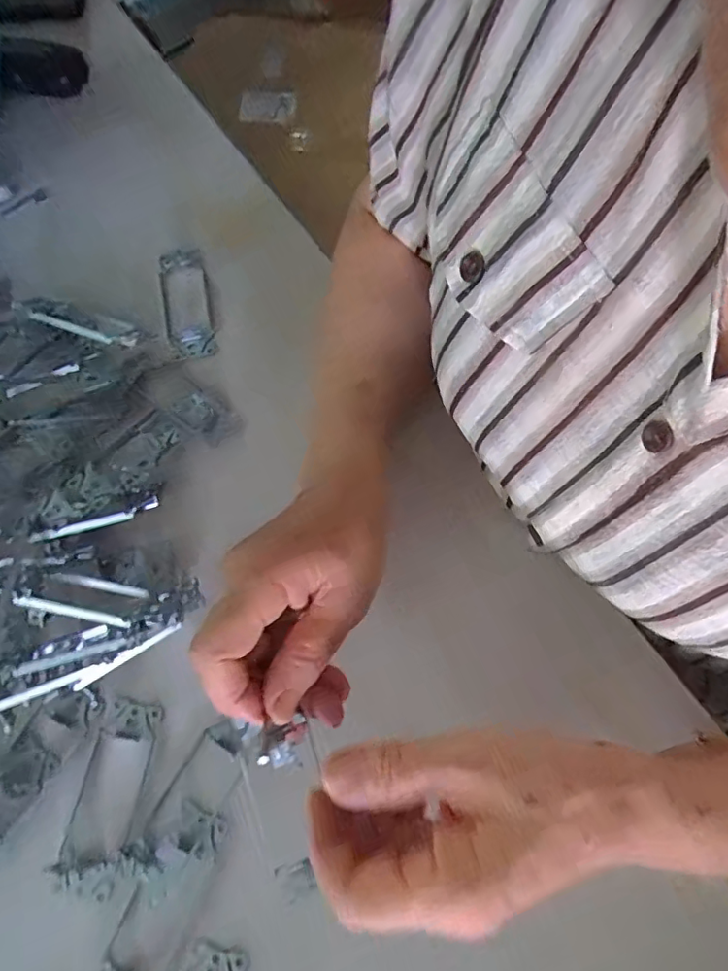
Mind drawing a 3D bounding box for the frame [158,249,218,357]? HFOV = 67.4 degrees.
[{"bbox_3d":[-0.143,-0.149,0.440,0.039,0.017,0.098,-13,71,-4],"label":"frame"}]

